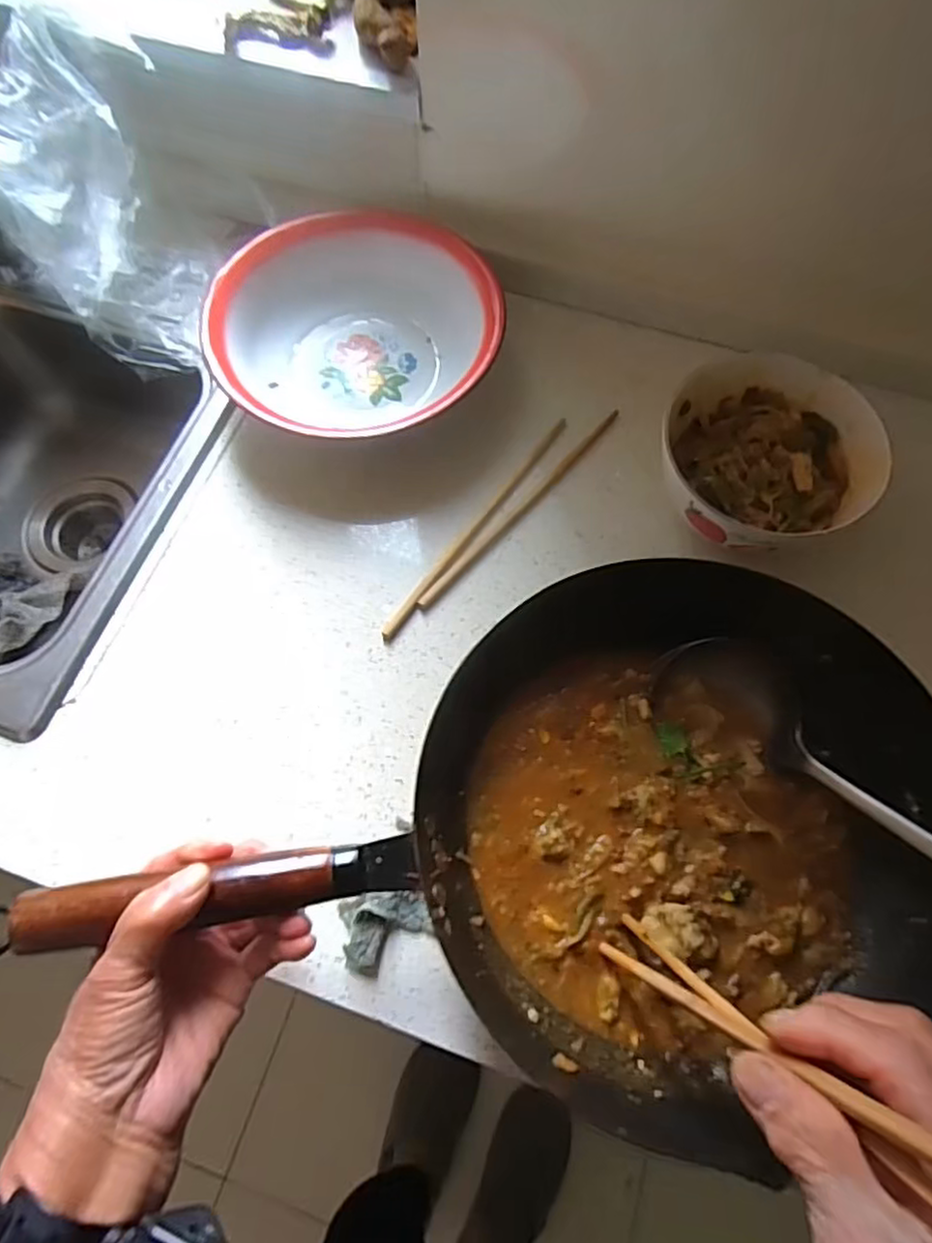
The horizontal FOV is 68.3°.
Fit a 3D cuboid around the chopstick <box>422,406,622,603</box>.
[{"bbox_3d":[0.046,-0.091,0.541,0.010,0.008,0.230,40,71,16],"label":"chopstick"}]

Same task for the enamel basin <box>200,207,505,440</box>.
[{"bbox_3d":[-0.089,-0.240,0.572,0.233,0.070,0.192,5,65,2],"label":"enamel basin"}]

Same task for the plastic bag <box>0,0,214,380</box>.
[{"bbox_3d":[-0.294,-0.322,0.543,0.138,0.176,0.196,-31,72,-11],"label":"plastic bag"}]

